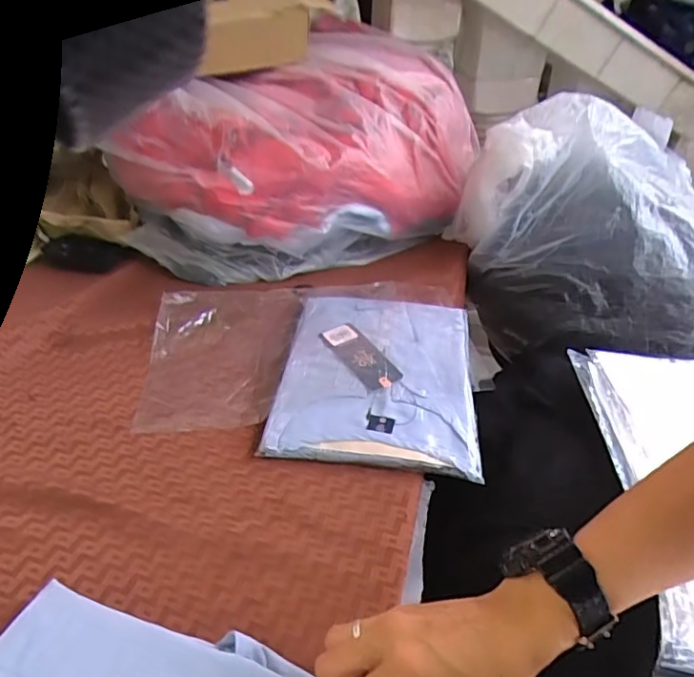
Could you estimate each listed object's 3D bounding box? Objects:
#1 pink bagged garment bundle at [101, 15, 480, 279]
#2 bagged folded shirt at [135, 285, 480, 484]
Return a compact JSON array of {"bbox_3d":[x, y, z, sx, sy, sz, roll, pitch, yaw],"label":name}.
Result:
[{"bbox_3d":[-0.036,-0.272,0.800,0.493,0.258,0.291,-31,46,-34],"label":"pink bagged garment bundle"},{"bbox_3d":[-0.047,0.021,0.639,0.380,0.041,0.292,4,36,4],"label":"bagged folded shirt"}]

